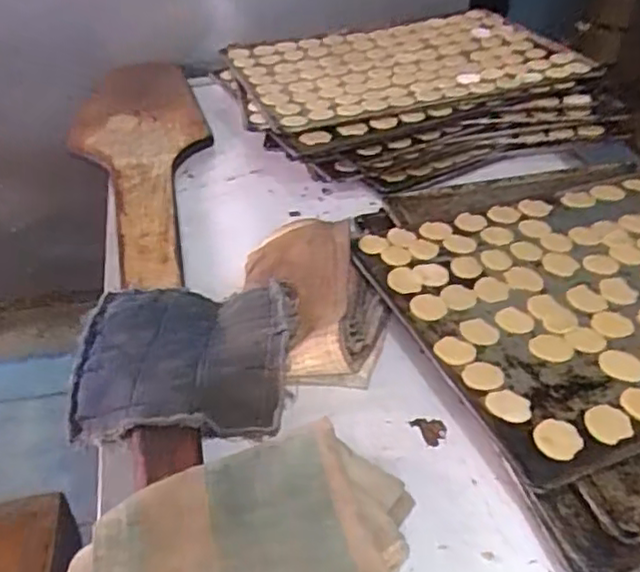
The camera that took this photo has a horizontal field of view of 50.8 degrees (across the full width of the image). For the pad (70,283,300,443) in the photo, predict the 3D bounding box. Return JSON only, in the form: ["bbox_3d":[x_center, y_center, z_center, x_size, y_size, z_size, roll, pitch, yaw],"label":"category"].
[{"bbox_3d":[-0.115,0.055,0.579,0.176,0.034,0.167,-2,36,2],"label":"pad"}]

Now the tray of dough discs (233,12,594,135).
[{"bbox_3d":[0.115,-0.317,0.958,0.453,0.030,0.310,-14,37,-14],"label":"tray of dough discs"}]

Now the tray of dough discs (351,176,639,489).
[{"bbox_3d":[0.275,-0.014,0.627,0.415,0.015,0.333,-15,37,-15],"label":"tray of dough discs"}]

